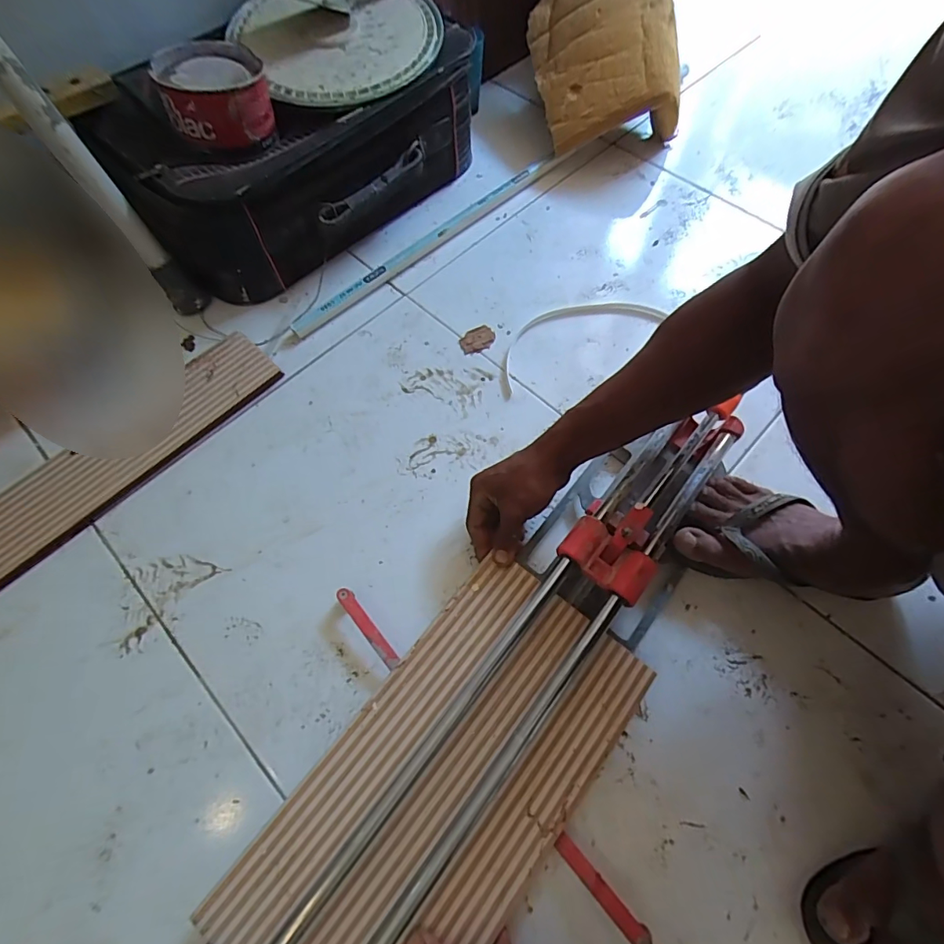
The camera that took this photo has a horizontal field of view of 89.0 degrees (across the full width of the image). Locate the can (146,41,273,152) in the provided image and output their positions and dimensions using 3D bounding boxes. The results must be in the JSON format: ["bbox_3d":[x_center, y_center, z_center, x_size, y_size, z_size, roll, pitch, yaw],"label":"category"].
[{"bbox_3d":[-0.319,-0.467,0.608,0.123,0.088,0.112,-1,65,1],"label":"can"}]

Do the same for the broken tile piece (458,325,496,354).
[{"bbox_3d":[0.008,-0.185,0.671,0.052,0.004,0.038,-28,67,-11],"label":"broken tile piece"}]

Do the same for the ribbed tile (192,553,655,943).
[{"bbox_3d":[-0.023,0.275,0.423,0.195,0.010,0.387,36,71,16],"label":"ribbed tile"}]

